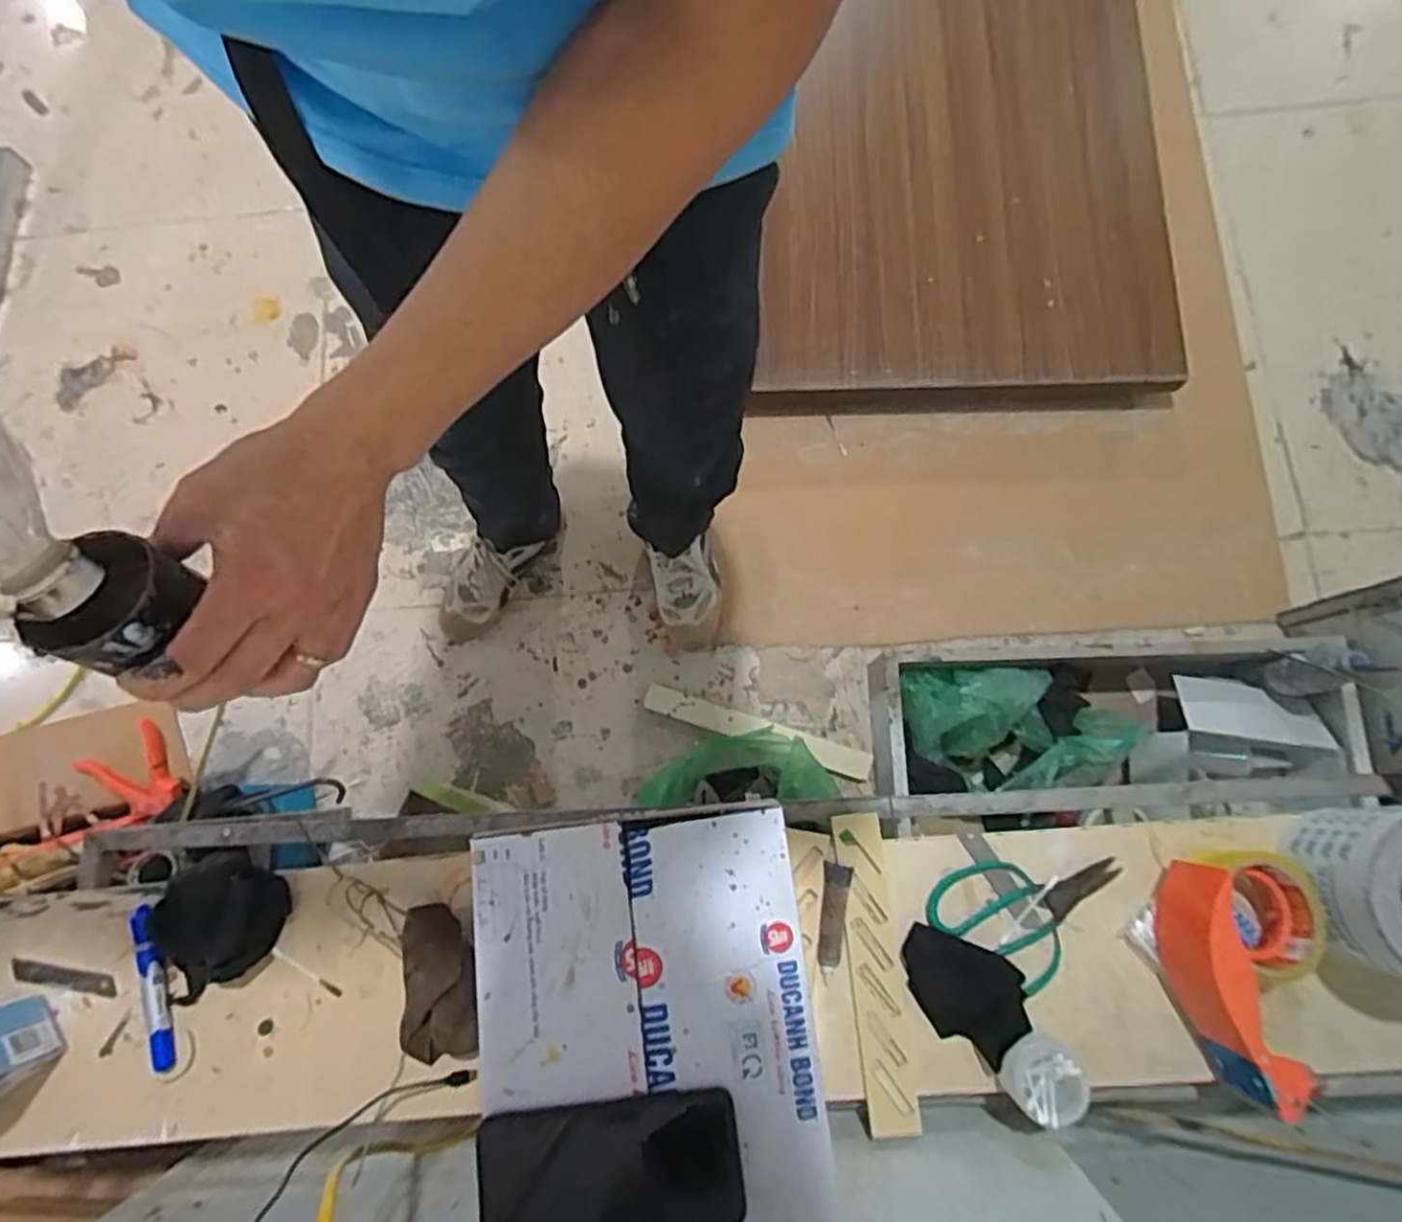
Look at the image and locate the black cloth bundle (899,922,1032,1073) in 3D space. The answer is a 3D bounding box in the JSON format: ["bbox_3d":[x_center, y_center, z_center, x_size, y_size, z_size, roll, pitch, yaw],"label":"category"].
[{"bbox_3d":[0.213,0.313,0.622,0.098,0.030,0.078,20,79,5],"label":"black cloth bundle"}]

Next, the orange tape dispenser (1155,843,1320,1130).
[{"bbox_3d":[0.415,0.277,0.592,0.099,0.066,0.177,17,80,7],"label":"orange tape dispenser"}]

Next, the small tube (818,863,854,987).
[{"bbox_3d":[0.113,0.266,0.645,0.022,0.016,0.096,5,78,4],"label":"small tube"}]

